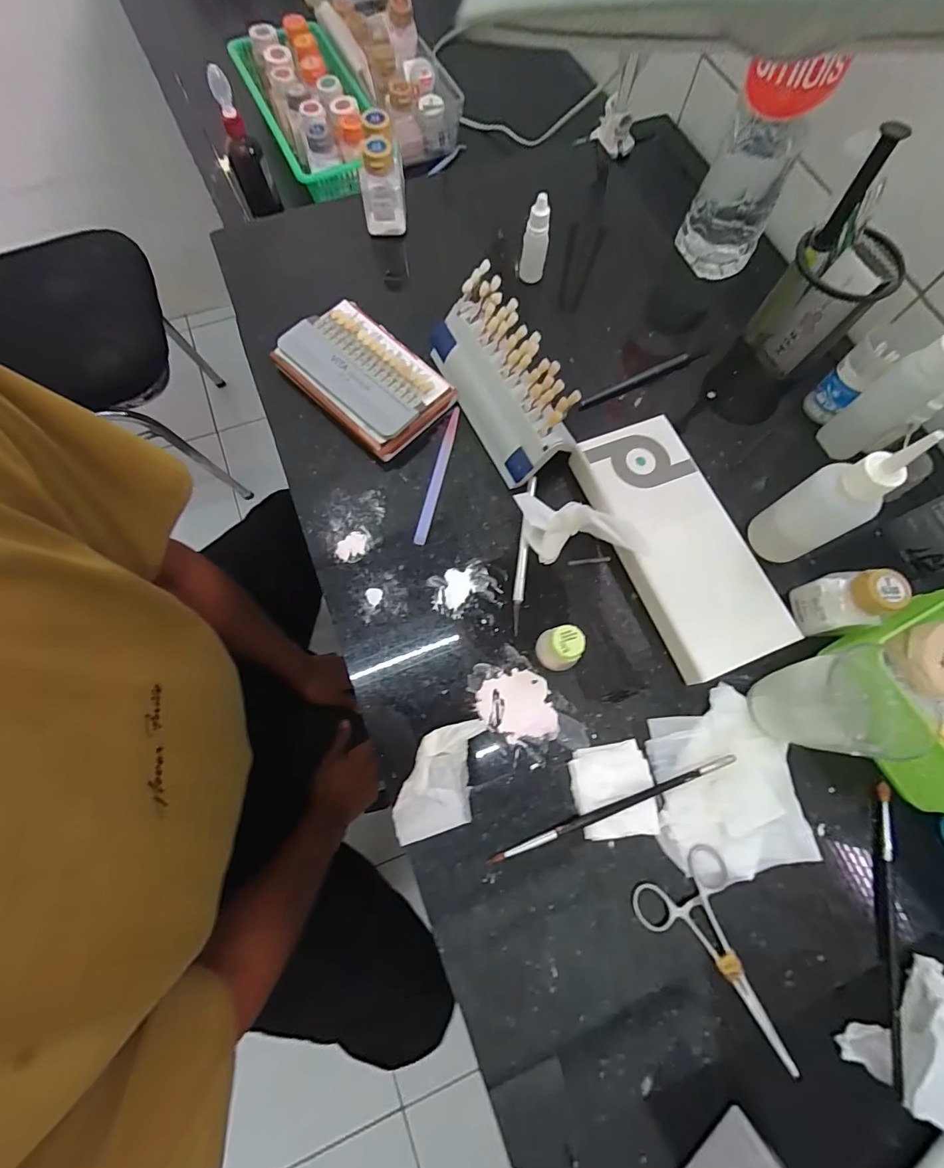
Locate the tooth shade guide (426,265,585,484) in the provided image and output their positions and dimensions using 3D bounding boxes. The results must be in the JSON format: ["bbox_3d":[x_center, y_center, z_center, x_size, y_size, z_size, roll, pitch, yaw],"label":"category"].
[{"bbox_3d":[0.024,-0.180,0.399,0.063,0.071,0.172,-25,75,-7],"label":"tooth shade guide"}]

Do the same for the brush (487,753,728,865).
[{"bbox_3d":[0.101,0.160,0.323,0.187,0.009,0.007,-20,74,-6],"label":"brush"}]

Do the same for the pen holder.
[{"bbox_3d":[0.328,-0.270,0.427,0.084,0.101,0.077,43,78,12],"label":"pen holder"}]

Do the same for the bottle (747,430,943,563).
[{"bbox_3d":[0.257,-0.059,0.331,0.038,0.127,0.044,9,73,3],"label":"bottle"}]

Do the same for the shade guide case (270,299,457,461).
[{"bbox_3d":[-0.099,-0.192,0.423,0.147,0.032,0.095,42,78,11],"label":"shade guide case"}]

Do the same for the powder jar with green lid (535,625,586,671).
[{"bbox_3d":[0.066,0.049,0.343,0.029,0.044,0.027,0,73,0],"label":"powder jar with green lid"}]

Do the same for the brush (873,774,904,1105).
[{"bbox_3d":[0.284,0.232,0.307,0.013,0.009,0.180,9,73,3],"label":"brush"}]

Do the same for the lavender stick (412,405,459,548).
[{"bbox_3d":[-0.030,-0.100,0.405,0.009,0.006,0.138,12,74,4],"label":"lavender stick"}]

